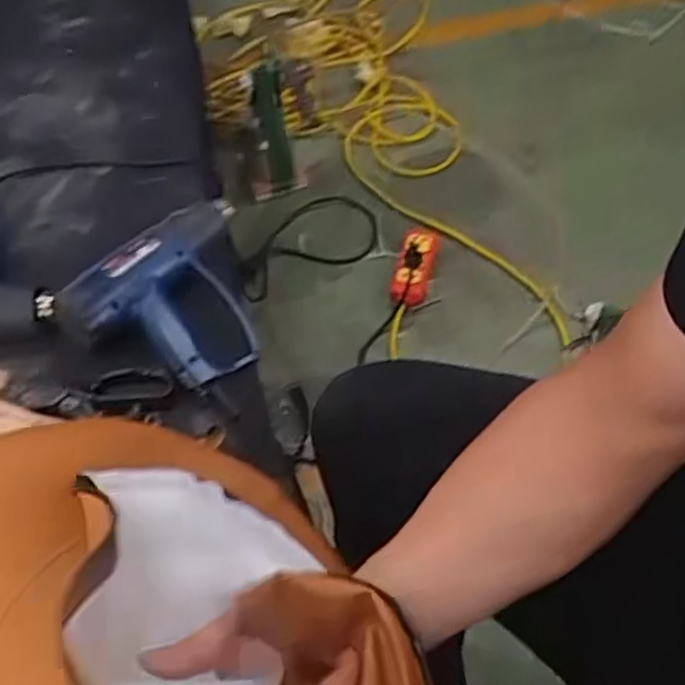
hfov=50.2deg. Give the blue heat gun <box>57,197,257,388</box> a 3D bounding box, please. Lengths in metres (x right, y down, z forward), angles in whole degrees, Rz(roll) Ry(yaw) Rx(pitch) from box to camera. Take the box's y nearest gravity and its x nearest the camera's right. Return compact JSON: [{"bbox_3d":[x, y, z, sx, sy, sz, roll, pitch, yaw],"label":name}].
[{"bbox_3d":[-0.161,-0.052,0.794,0.237,0.066,0.196,-40,59,-22],"label":"blue heat gun"}]

